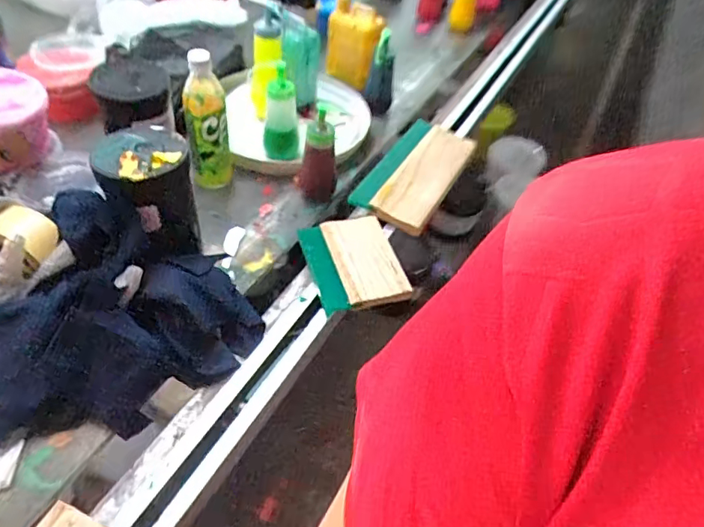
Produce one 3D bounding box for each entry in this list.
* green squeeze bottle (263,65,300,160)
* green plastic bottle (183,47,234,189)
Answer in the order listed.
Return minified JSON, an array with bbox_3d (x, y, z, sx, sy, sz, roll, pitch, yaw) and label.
[{"bbox_3d":[-0.118,-0.237,0.847,0.055,0.169,0.051,-6,45,-9],"label":"green squeeze bottle"},{"bbox_3d":[-0.212,-0.207,0.756,0.061,0.202,0.054,-9,46,-12],"label":"green plastic bottle"}]

